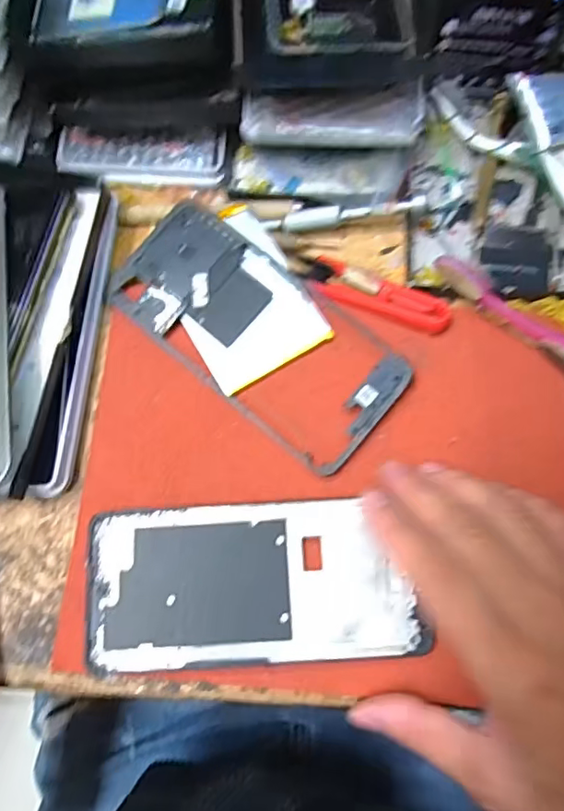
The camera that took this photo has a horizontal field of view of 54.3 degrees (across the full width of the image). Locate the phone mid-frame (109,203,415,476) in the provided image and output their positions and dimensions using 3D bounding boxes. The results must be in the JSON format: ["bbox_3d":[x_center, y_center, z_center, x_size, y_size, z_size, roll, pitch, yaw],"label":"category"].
[{"bbox_3d":[-0.014,-0.040,0.297,0.165,0.012,0.077,39,81,7],"label":"phone mid-frame"}]

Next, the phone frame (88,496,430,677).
[{"bbox_3d":[-0.014,0.086,0.268,0.157,0.006,0.077,1,79,0],"label":"phone frame"}]

